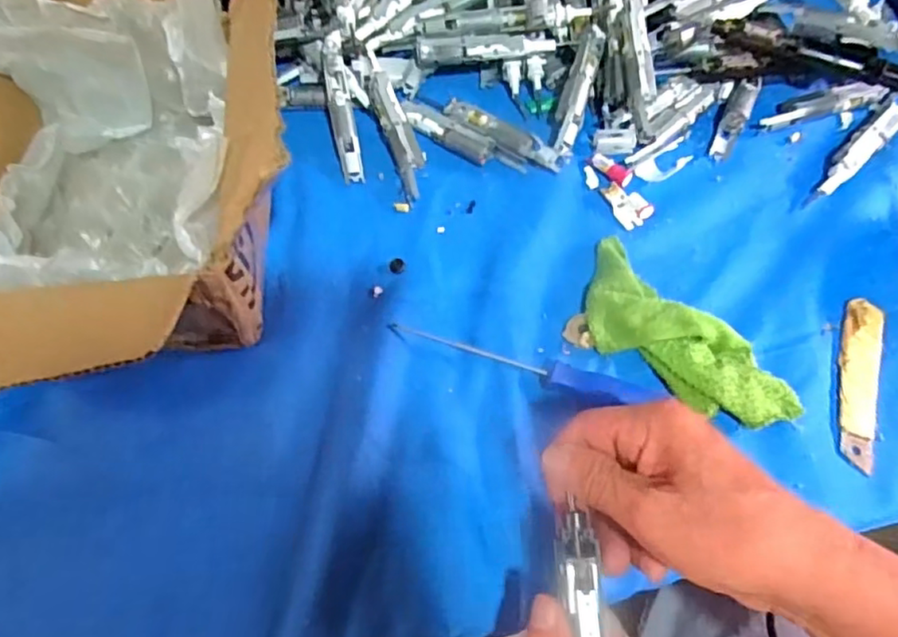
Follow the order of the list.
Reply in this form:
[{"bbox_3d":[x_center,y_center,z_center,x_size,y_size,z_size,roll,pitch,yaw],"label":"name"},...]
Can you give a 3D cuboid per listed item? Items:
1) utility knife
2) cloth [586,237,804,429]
[{"bbox_3d":[0.249,0.036,0.378,0.022,0.005,0.110,16,64,10],"label":"utility knife"},{"bbox_3d":[0.138,0.013,0.387,0.065,0.019,0.151,-39,67,-17],"label":"cloth"}]

